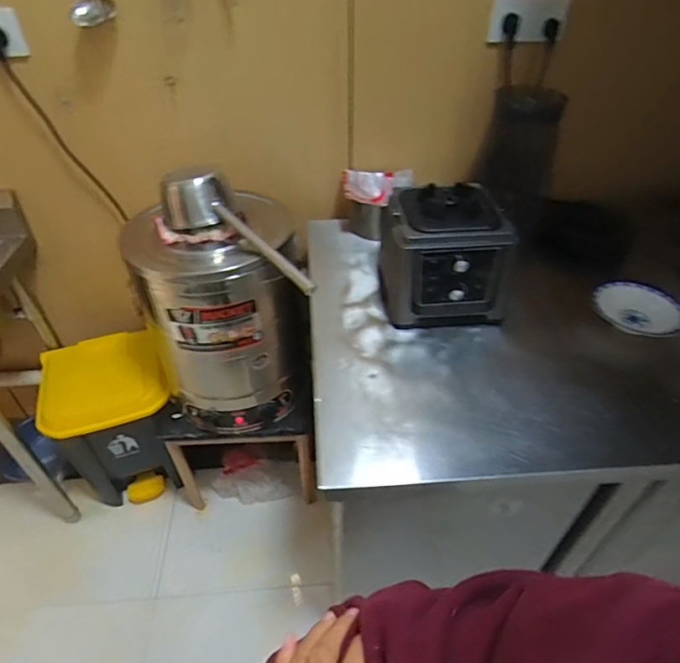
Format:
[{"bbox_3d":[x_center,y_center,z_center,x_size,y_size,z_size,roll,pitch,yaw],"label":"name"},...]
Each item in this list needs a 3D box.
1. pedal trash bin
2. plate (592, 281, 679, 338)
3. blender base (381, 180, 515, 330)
[{"bbox_3d":[-0.634,0.291,1.419,0.326,0.453,0.335,-20,45,-20],"label":"pedal trash bin"},{"bbox_3d":[0.605,-0.046,0.970,0.165,0.035,0.135,35,60,22],"label":"plate"},{"bbox_3d":[0.207,-0.158,0.970,0.219,0.223,0.196,0,41,1],"label":"blender base"}]

